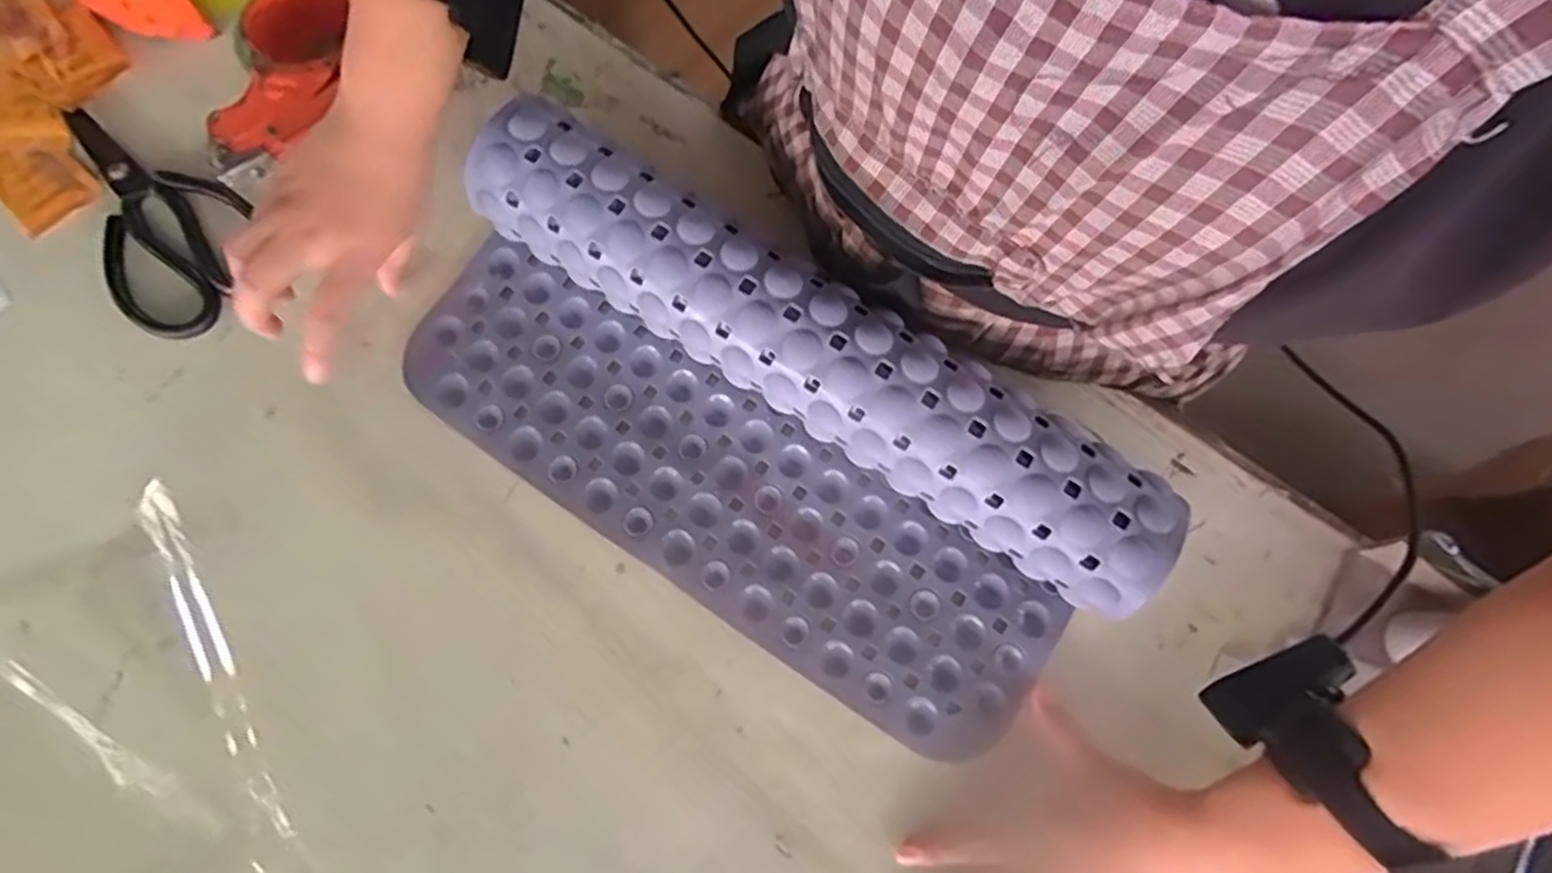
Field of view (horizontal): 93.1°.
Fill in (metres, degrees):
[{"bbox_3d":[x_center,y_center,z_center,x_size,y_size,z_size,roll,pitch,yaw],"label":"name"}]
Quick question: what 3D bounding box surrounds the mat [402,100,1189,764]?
[{"bbox_3d":[-0.015,0.000,0.438,0.445,0.088,0.192,33,79,6],"label":"mat"}]

